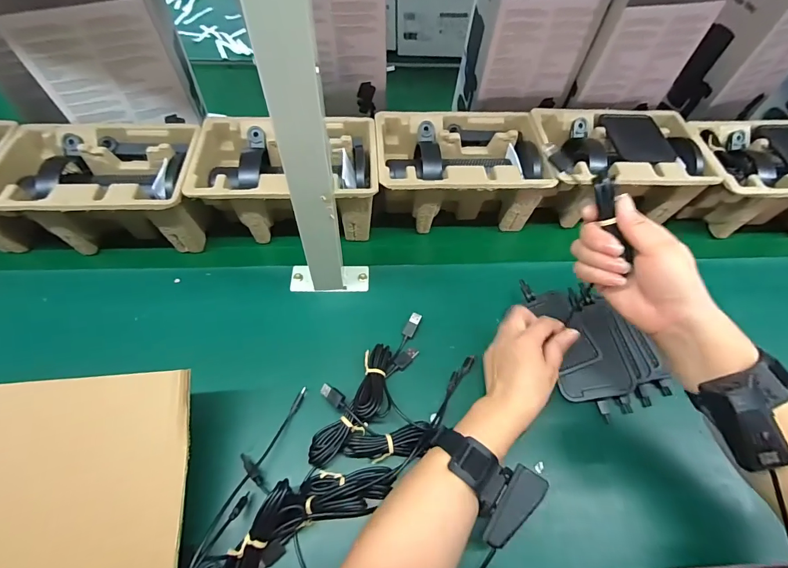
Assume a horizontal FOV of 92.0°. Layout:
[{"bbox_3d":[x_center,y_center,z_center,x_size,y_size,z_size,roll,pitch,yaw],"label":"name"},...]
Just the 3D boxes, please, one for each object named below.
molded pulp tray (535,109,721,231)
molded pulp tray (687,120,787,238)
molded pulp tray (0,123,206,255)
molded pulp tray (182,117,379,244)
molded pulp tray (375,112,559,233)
[{"bbox_3d":[0.316,-0.172,0.551,0.218,0.085,0.147,-4,59,-4],"label":"molded pulp tray"},{"bbox_3d":[0.545,-0.158,0.567,0.236,0.102,0.157,0,58,-1],"label":"molded pulp tray"},{"bbox_3d":[-0.356,-0.126,0.506,0.212,0.102,0.153,-2,58,-2],"label":"molded pulp tray"},{"bbox_3d":[-0.137,-0.142,0.523,0.227,0.103,0.147,-3,59,-4],"label":"molded pulp tray"},{"bbox_3d":[0.094,-0.159,0.548,0.230,0.103,0.142,-2,58,-3],"label":"molded pulp tray"}]

